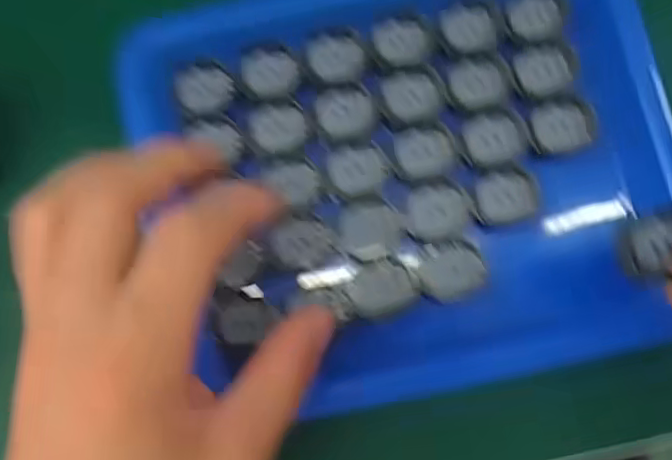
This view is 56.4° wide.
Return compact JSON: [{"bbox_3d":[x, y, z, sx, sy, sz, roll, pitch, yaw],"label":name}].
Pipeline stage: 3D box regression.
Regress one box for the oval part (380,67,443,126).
[{"bbox_3d":[0.034,-0.058,0.272,0.026,0.004,0.024,-13,80,1],"label":"oval part"}]

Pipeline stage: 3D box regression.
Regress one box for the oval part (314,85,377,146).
[{"bbox_3d":[0.004,-0.051,0.275,0.025,0.004,0.025,-4,80,2],"label":"oval part"}]

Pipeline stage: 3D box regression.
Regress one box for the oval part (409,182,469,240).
[{"bbox_3d":[0.044,-0.008,0.266,0.025,0.004,0.024,-9,80,1],"label":"oval part"}]

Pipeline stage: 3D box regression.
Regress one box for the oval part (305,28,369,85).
[{"bbox_3d":[0.000,-0.076,0.278,0.026,0.005,0.024,-4,80,2],"label":"oval part"}]

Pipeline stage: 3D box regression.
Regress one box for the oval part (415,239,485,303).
[{"bbox_3d":[0.048,0.017,0.262,0.029,0.006,0.025,-8,80,1],"label":"oval part"}]

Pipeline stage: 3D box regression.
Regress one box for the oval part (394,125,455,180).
[{"bbox_3d":[0.038,-0.034,0.270,0.025,0.004,0.022,-12,80,1],"label":"oval part"}]

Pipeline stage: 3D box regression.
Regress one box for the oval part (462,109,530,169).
[{"bbox_3d":[0.069,-0.040,0.270,0.026,0.004,0.024,-17,80,0],"label":"oval part"}]

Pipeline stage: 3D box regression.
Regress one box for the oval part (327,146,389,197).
[{"bbox_3d":[0.009,-0.026,0.270,0.025,0.004,0.021,-5,80,2],"label":"oval part"}]

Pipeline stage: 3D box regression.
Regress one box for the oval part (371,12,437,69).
[{"bbox_3d":[0.030,-0.083,0.276,0.027,0.004,0.024,-7,80,2],"label":"oval part"}]

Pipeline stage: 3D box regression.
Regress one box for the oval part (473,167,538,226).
[{"bbox_3d":[0.072,-0.015,0.267,0.026,0.004,0.023,-11,80,1],"label":"oval part"}]

